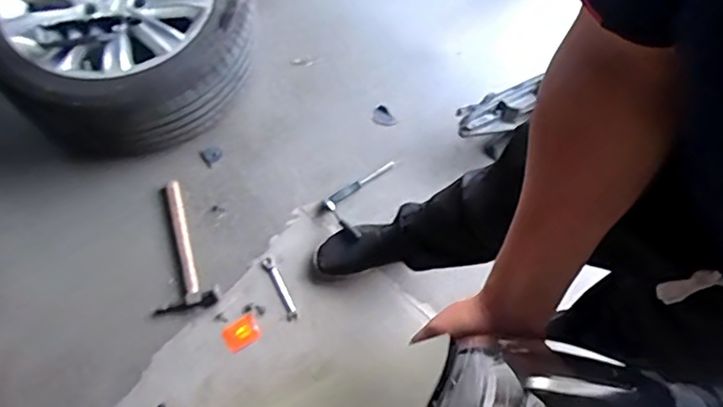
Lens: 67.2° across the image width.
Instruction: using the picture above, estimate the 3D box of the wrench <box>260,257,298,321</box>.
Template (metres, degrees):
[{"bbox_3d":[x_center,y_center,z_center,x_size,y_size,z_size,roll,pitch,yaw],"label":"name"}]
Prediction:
[{"bbox_3d":[-0.188,0.197,1.257,0.029,0.010,0.156,-25,73,-12],"label":"wrench"}]

